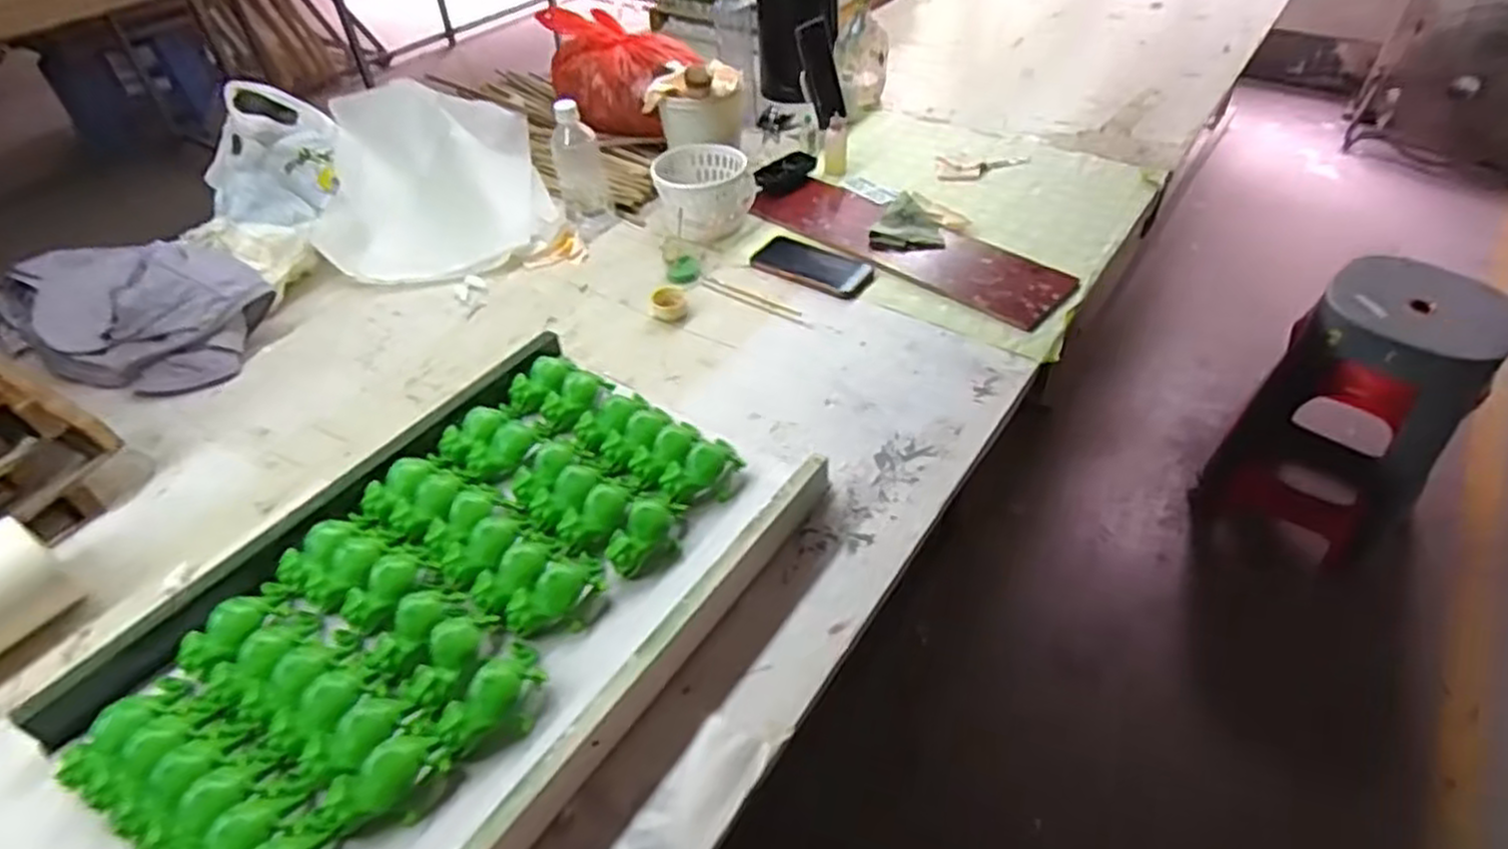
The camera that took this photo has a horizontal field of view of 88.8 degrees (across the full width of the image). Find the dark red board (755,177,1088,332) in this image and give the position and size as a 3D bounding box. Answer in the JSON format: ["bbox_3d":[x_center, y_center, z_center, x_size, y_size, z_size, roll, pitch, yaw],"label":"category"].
[{"bbox_3d":[0.214,-0.263,1.106,0.476,0.009,0.146,29,54,30],"label":"dark red board"}]

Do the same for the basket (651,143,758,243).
[{"bbox_3d":[-0.070,-0.343,1.146,0.142,0.094,0.146,-7,44,-3],"label":"basket"}]

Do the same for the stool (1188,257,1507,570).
[{"bbox_3d":[1.167,-0.017,1.528,0.338,0.501,0.300,31,54,31],"label":"stool"}]

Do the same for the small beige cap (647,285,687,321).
[{"bbox_3d":[-0.115,-0.162,1.023,0.048,0.023,0.053,-11,45,-7],"label":"small beige cap"}]

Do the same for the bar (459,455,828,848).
[{"bbox_3d":[-0.105,0.222,0.607,0.024,0.056,0.570,26,52,27],"label":"bar"}]

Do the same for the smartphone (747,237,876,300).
[{"bbox_3d":[0.081,-0.220,1.080,0.172,0.009,0.091,26,52,27],"label":"smartphone"}]

